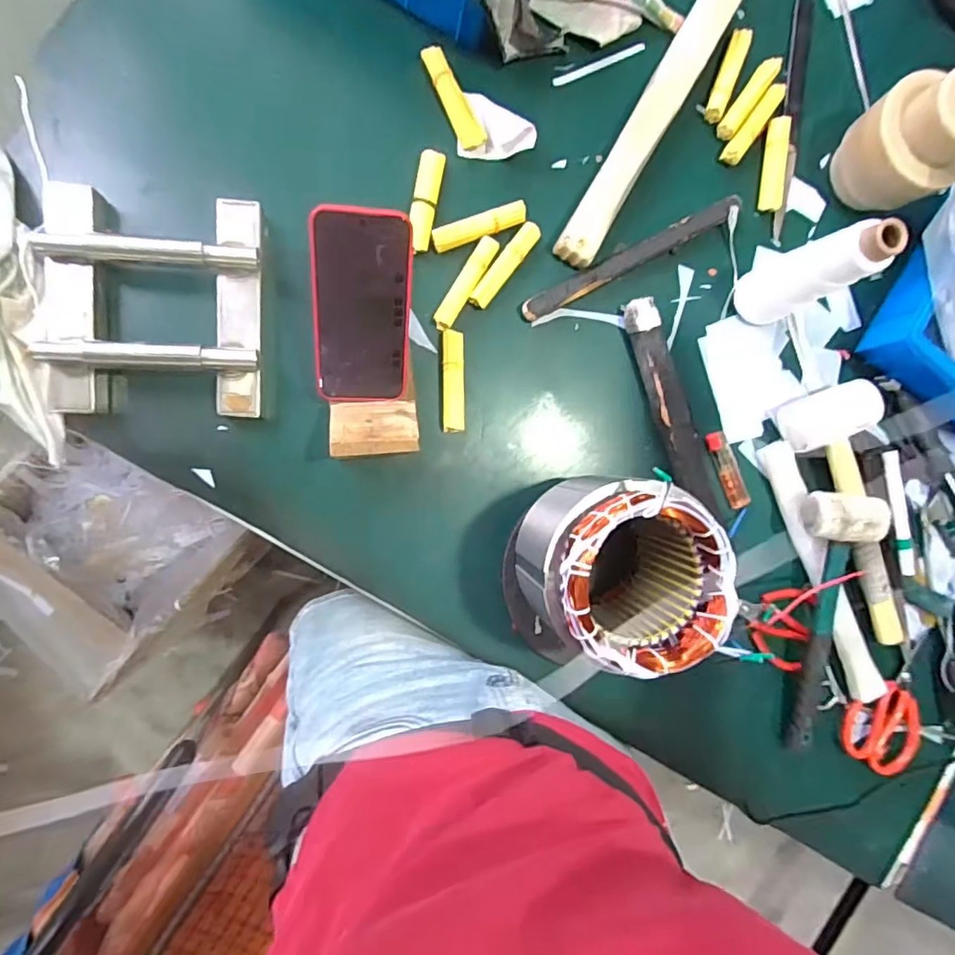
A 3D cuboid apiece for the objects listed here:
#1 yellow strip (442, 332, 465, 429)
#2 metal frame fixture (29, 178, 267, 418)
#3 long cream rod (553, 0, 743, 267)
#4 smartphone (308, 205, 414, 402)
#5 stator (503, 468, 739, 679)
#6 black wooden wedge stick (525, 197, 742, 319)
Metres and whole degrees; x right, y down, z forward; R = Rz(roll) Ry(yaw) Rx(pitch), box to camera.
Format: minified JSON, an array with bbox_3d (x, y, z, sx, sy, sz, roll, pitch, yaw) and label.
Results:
[{"bbox_3d":[-0.024,-0.096,0.558,0.022,0.009,0.099,-1,93,-8],"label":"yellow strip"},{"bbox_3d":[-0.292,-0.156,0.507,0.187,0.055,0.198,1,91,-9],"label":"metal frame fixture"},{"bbox_3d":[0.179,-0.367,0.568,0.041,0.019,0.335,30,89,-8],"label":"long cream rod"},{"bbox_3d":[-0.100,-0.144,0.483,0.081,0.009,0.162,-2,121,-12],"label":"smartphone"},{"bbox_3d":[0.118,0.077,0.505,0.147,0.178,0.144,8,92,-8],"label":"stator"},{"bbox_3d":[0.163,-0.230,0.578,0.257,0.014,0.021,-29,96,-5],"label":"black wooden wedge stick"}]

